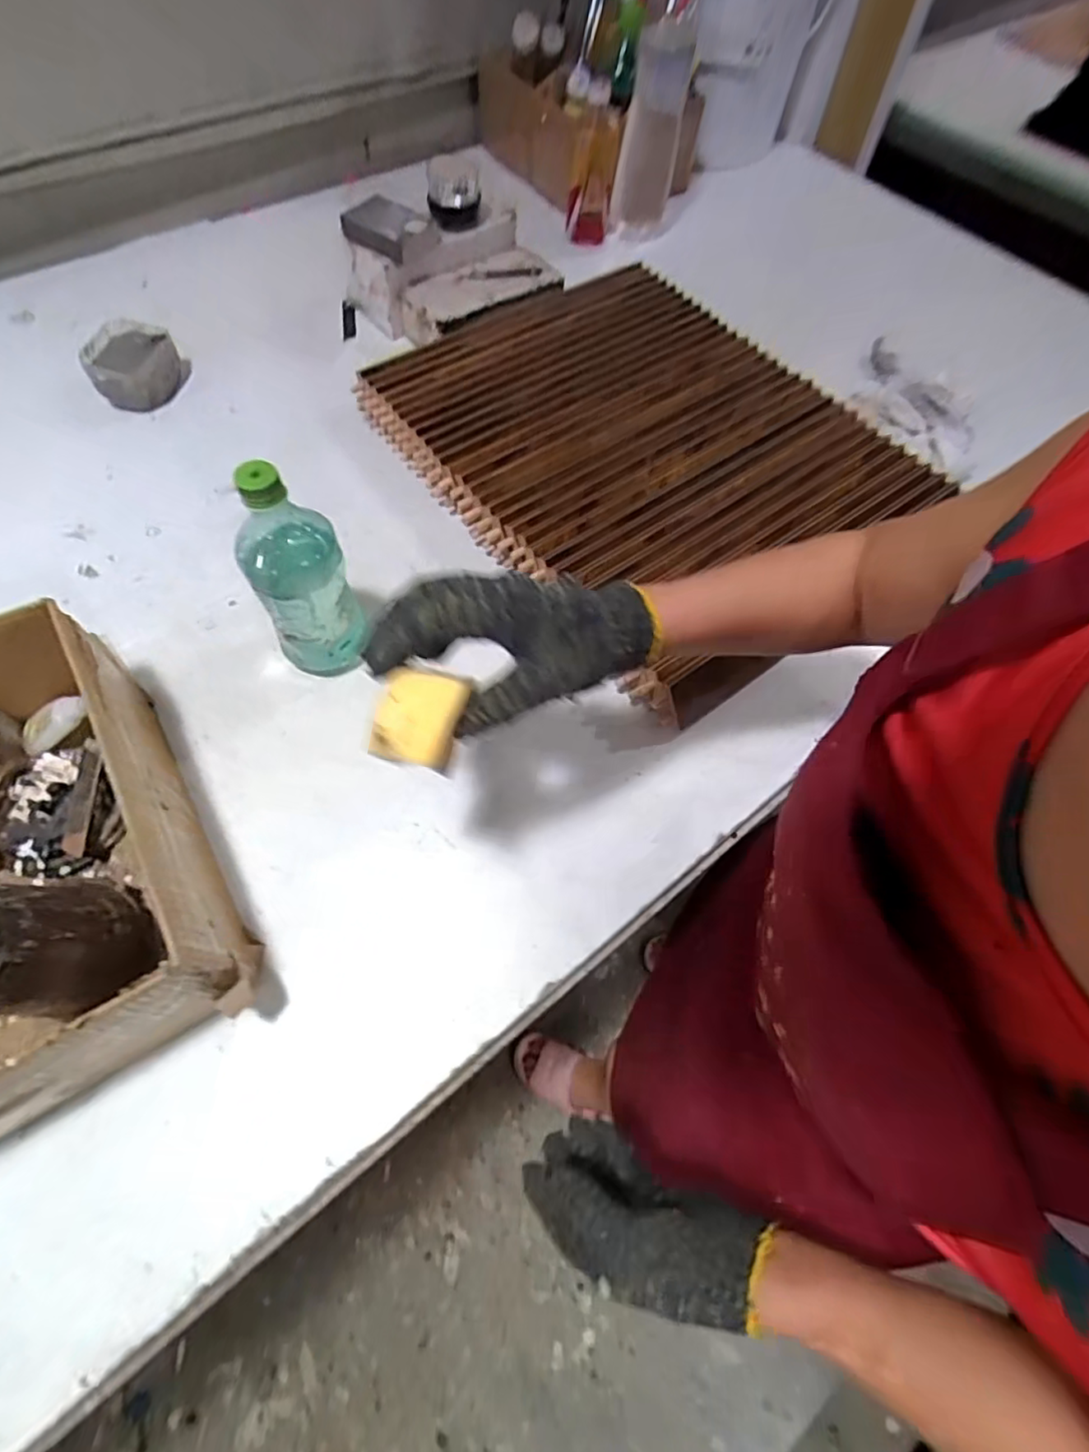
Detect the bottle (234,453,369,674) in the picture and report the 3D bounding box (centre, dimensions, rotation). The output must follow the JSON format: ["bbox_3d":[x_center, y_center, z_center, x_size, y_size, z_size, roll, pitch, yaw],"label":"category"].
[{"bbox_3d":[-0.202,-0.119,0.521,0.078,0.206,0.071,-25,67,-16],"label":"bottle"}]

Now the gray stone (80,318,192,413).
[{"bbox_3d":[-0.495,-0.437,0.756,0.088,0.055,0.112,1,63,-4],"label":"gray stone"}]

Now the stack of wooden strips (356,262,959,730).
[{"bbox_3d":[0.133,-0.325,0.736,0.491,0.069,0.566,-34,70,-19],"label":"stack of wooden strips"}]

